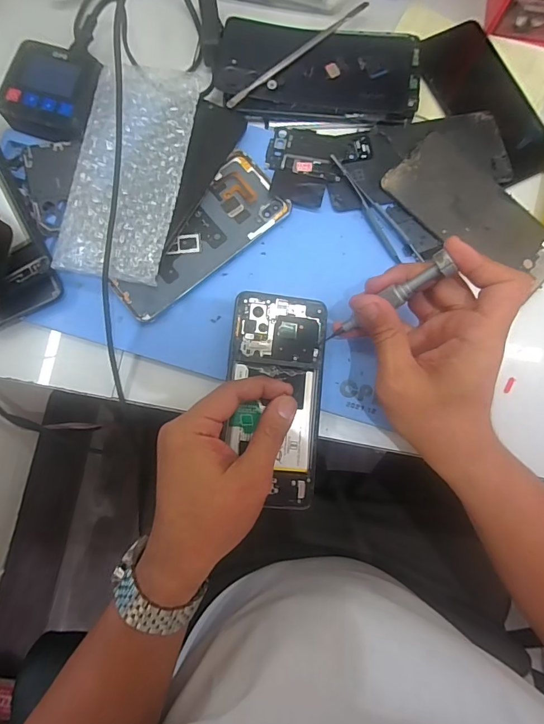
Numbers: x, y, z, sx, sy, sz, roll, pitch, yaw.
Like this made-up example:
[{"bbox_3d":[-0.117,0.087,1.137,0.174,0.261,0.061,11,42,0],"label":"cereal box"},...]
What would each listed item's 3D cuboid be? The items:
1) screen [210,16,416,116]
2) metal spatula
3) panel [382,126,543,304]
[{"bbox_3d":[0.040,-0.258,0.355,0.173,0.009,0.081,3,82,0],"label":"screen"},{"bbox_3d":[0.023,-0.271,0.356,0.160,0.005,0.009,-40,84,-6],"label":"metal spatula"},{"bbox_3d":[0.173,-0.124,0.346,0.082,0.007,0.151,-42,84,-6],"label":"panel"}]

